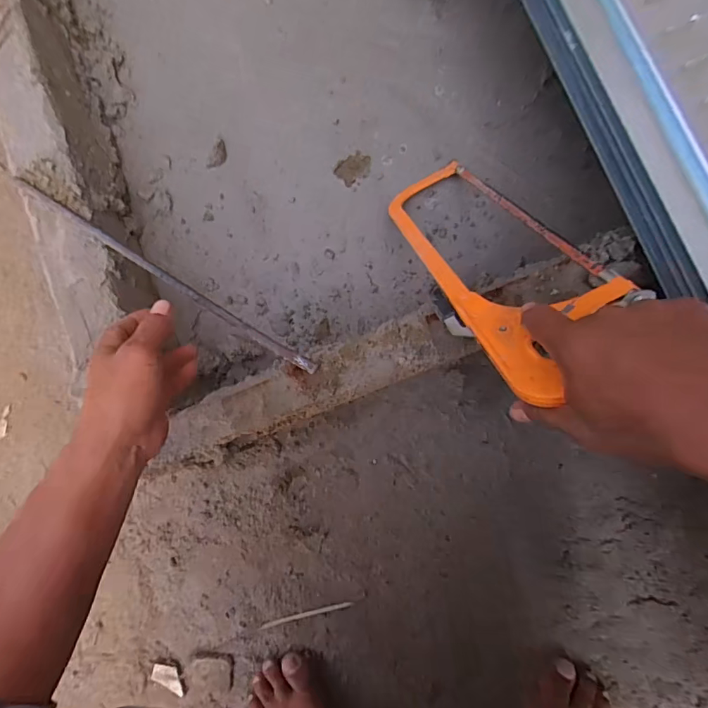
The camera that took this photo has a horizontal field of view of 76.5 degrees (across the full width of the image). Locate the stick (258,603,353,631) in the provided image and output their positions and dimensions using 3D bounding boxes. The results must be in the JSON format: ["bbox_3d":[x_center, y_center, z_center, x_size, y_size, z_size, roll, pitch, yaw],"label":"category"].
[{"bbox_3d":[-0.062,0.344,0.592,0.127,0.006,0.008,-17,84,3],"label":"stick"}]

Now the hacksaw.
[{"bbox_3d":[0.131,-0.109,0.448,0.137,0.409,0.029,-12,129,4],"label":"hacksaw"}]

